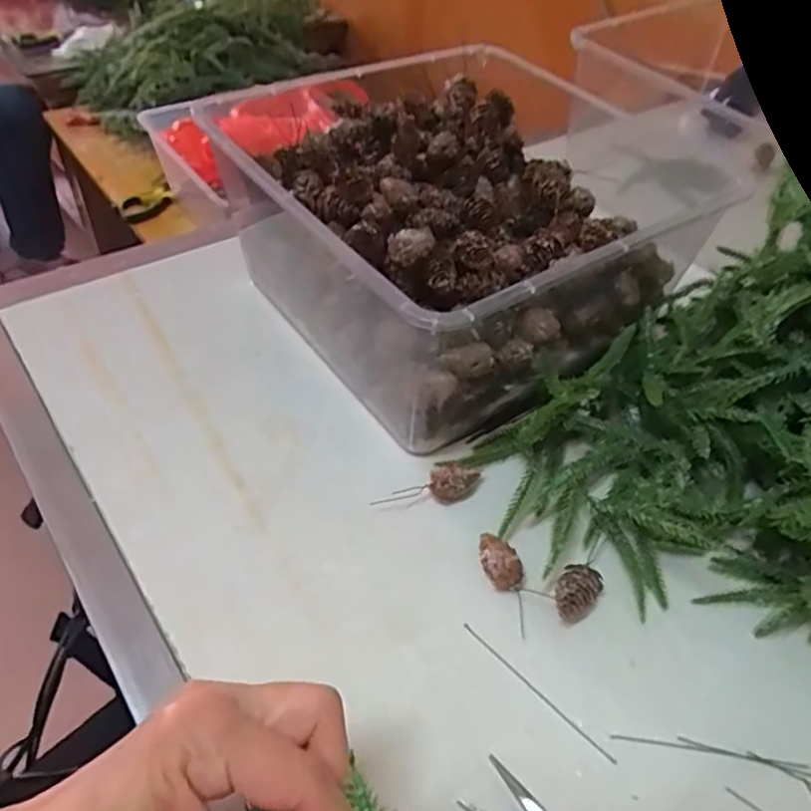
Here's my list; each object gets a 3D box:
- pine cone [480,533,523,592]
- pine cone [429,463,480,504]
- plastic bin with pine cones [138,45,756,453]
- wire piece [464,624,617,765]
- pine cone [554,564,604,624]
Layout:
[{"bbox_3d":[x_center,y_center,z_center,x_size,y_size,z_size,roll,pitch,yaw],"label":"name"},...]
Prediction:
[{"bbox_3d":[0.056,0.095,0.394,0.018,0.019,0.034,-23,53,-24],"label":"pine cone"},{"bbox_3d":[0.034,0.049,0.430,0.038,0.021,0.023,-11,49,-15],"label":"pine cone"},{"bbox_3d":[0.039,-0.125,0.508,0.277,0.143,0.268,-28,55,-27],"label":"plastic bin with pine cones"},{"bbox_3d":[0.070,0.152,0.353,0.099,0.004,0.004,37,55,26],"label":"wire piece"},{"bbox_3d":[0.099,0.109,0.381,0.023,0.018,0.032,30,52,21],"label":"pine cone"}]

